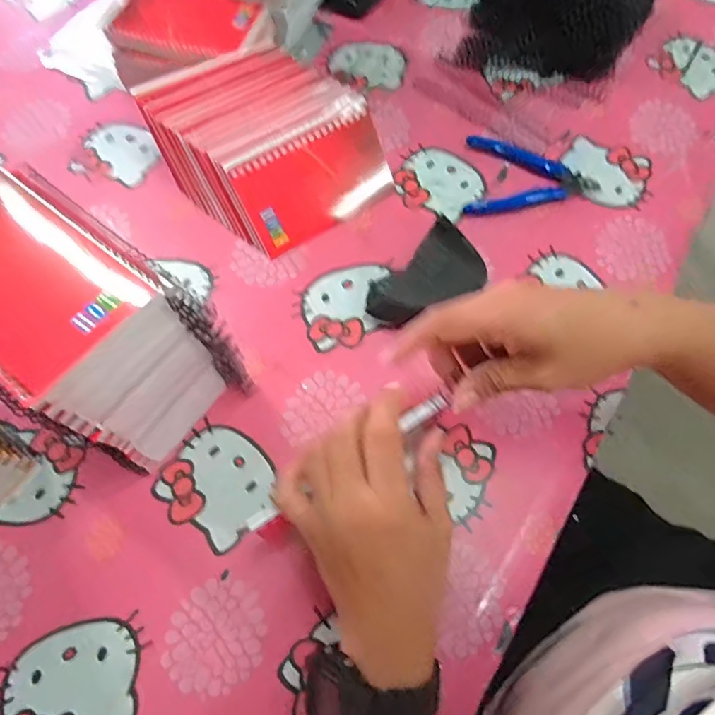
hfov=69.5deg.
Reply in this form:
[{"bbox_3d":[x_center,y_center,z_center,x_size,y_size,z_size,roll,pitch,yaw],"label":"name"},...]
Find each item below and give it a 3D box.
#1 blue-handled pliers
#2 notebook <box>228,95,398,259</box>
[{"bbox_3d":[0.156,-0.160,0.462,0.115,0.009,0.088,8,67,4],"label":"blue-handled pliers"},{"bbox_3d":[-0.033,-0.149,0.435,0.129,0.078,0.006,-33,26,-10],"label":"notebook"}]

